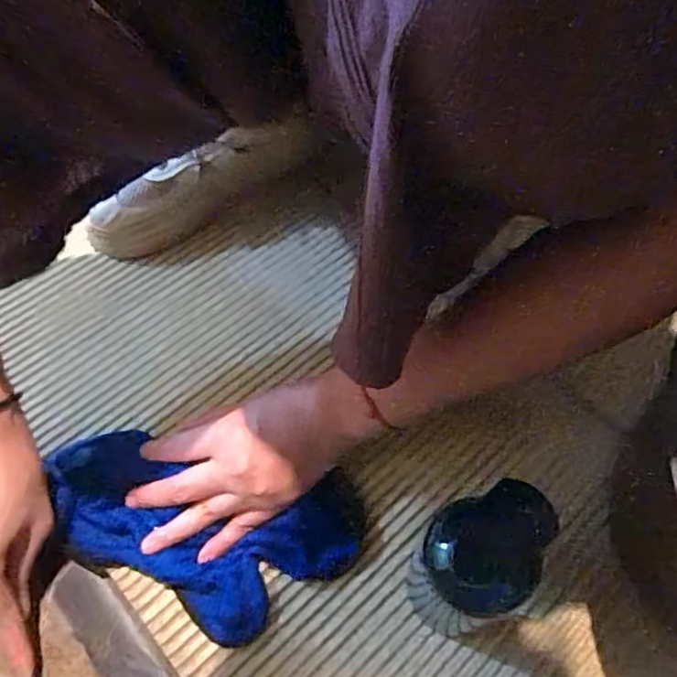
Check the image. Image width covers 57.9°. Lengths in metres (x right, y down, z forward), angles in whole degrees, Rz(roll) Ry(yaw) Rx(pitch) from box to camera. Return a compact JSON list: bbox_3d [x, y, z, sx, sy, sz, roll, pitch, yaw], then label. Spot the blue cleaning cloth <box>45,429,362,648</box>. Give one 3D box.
[{"bbox_3d":[-0.101,0.133,0.425,0.221,0.025,0.118,13,64,5],"label":"blue cleaning cloth"}]

